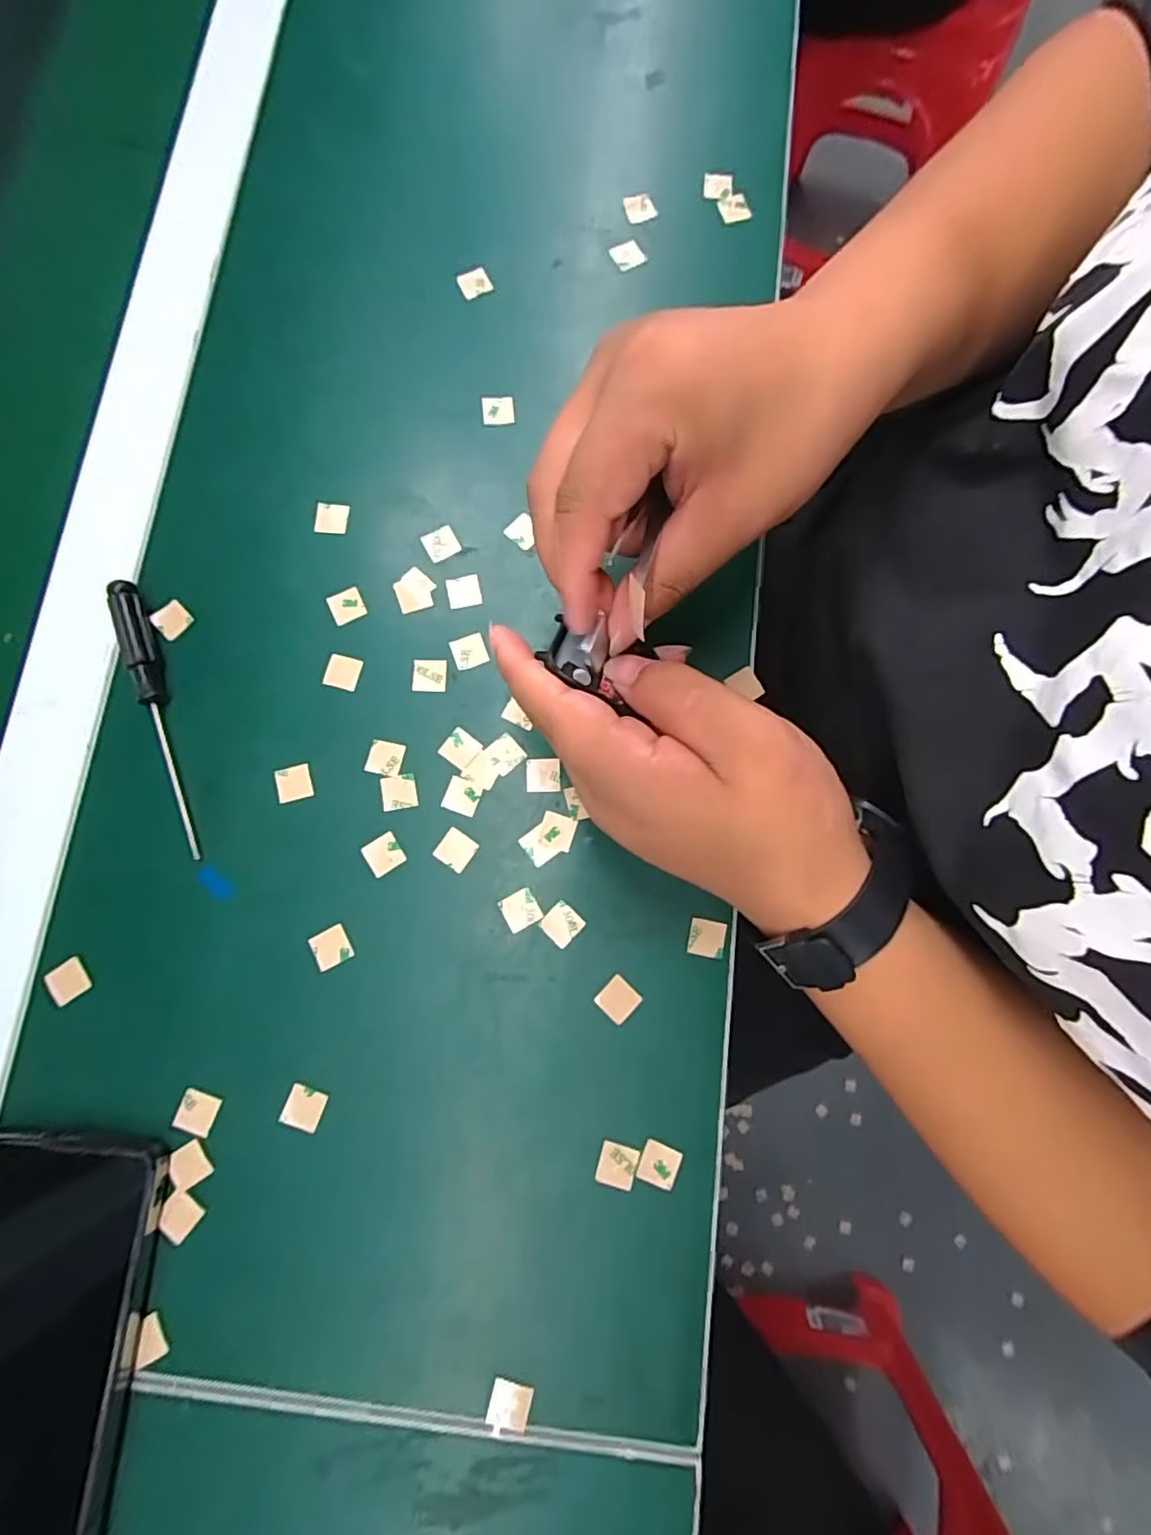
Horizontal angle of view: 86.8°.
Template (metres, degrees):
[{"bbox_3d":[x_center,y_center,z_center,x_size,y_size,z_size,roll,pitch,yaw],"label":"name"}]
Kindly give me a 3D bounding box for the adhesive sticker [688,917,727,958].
[{"bbox_3d":[0.058,0.074,0.265,0.015,0.004,0.015,10,79,3],"label":"adhesive sticker"}]

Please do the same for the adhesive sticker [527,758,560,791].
[{"bbox_3d":[-0.015,0.003,0.279,0.015,0.004,0.016,-1,78,-1],"label":"adhesive sticker"}]

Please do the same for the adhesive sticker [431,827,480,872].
[{"bbox_3d":[-0.053,0.037,0.272,0.015,0.004,0.015,34,81,7],"label":"adhesive sticker"}]

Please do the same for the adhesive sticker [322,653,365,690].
[{"bbox_3d":[-0.109,-0.045,0.285,0.015,0.004,0.016,13,80,3],"label":"adhesive sticker"}]

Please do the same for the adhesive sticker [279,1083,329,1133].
[{"bbox_3d":[-0.113,0.141,0.252,0.016,0.004,0.015,16,80,3],"label":"adhesive sticker"}]

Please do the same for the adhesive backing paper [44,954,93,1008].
[{"bbox_3d":[-0.218,0.092,0.261,0.017,0.004,0.017,-36,77,-6],"label":"adhesive backing paper"}]

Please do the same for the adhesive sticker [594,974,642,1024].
[{"bbox_3d":[0.018,0.099,0.260,0.015,0.004,0.015,-44,82,-7],"label":"adhesive sticker"}]

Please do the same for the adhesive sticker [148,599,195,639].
[{"bbox_3d":[-0.192,-0.071,0.289,0.016,0.004,0.016,-43,82,-7],"label":"adhesive sticker"}]

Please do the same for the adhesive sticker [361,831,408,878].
[{"bbox_3d":[-0.085,0.039,0.272,0.016,0.004,0.016,-33,81,-8],"label":"adhesive sticker"}]

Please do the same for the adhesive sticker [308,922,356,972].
[{"bbox_3d":[-0.107,0.078,0.265,0.017,0.004,0.016,-27,79,-8],"label":"adhesive sticker"}]

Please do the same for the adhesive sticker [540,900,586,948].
[{"bbox_3d":[-0.006,0.068,0.265,0.015,0.004,0.016,-44,82,-7],"label":"adhesive sticker"}]

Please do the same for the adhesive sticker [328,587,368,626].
[{"bbox_3d":[-0.110,-0.078,0.292,0.016,0.004,0.017,-25,78,-5],"label":"adhesive sticker"}]

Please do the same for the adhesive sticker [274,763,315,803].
[{"bbox_3d":[-0.128,0.007,0.277,0.016,0.004,0.016,-15,81,-4],"label":"adhesive sticker"}]

